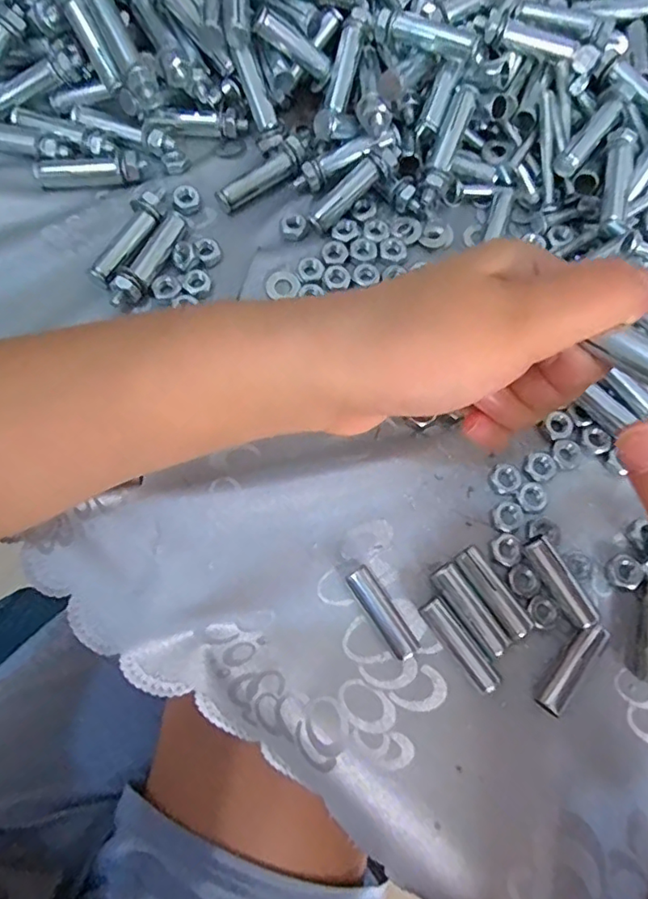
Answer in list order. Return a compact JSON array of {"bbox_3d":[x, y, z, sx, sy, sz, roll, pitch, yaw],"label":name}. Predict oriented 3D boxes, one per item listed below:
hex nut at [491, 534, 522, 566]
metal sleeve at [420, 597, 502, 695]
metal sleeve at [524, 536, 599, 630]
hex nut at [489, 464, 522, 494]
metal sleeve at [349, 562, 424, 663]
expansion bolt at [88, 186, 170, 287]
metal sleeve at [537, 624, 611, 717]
[{"bbox_3d":[0.078,0.042,0.230,0.012,0.004,0.012,-32,77,-11],"label":"hex nut"},{"bbox_3d":[0.053,0.078,0.218,0.010,0.011,0.039,-35,78,-12],"label":"metal sleeve"},{"bbox_3d":[0.096,0.055,0.224,0.009,0.011,0.040,-31,77,-11],"label":"metal sleeve"},{"bbox_3d":[0.080,0.013,0.240,0.012,0.005,0.013,-27,76,-10],"label":"hex nut"},{"bbox_3d":[0.024,0.066,0.220,0.011,0.010,0.039,-33,77,-11],"label":"metal sleeve"},{"bbox_3d":[-0.091,-0.105,0.262,0.012,0.010,0.062,28,74,6],"label":"expansion bolt"},{"bbox_3d":[0.098,0.087,0.217,0.011,0.010,0.039,39,76,9],"label":"metal sleeve"}]

